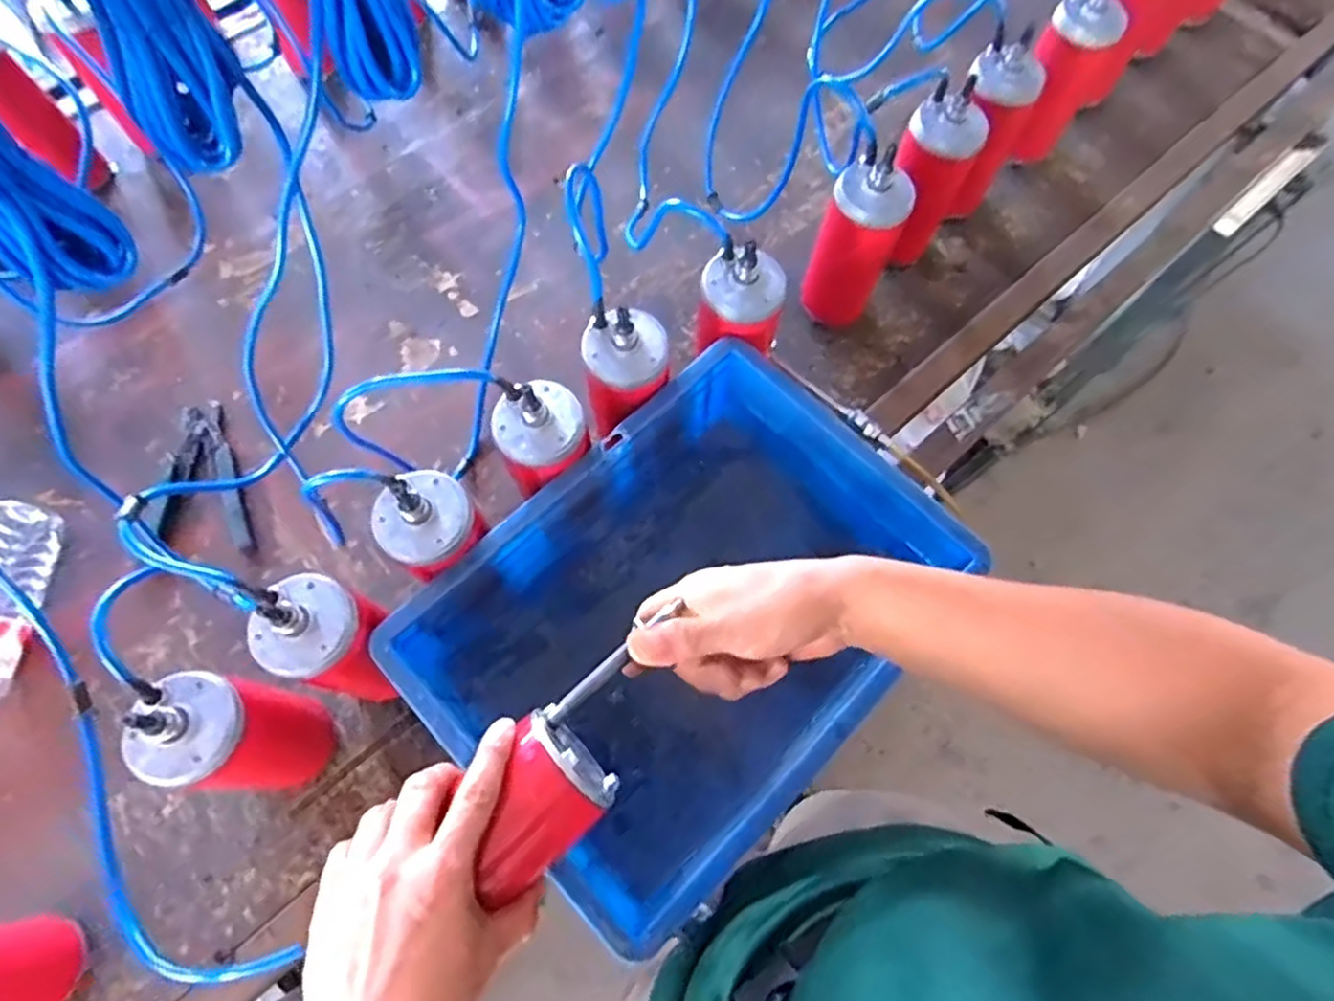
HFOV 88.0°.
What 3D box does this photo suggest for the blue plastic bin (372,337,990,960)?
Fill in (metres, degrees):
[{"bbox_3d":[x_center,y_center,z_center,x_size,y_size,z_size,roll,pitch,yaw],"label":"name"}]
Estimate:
[{"bbox_3d":[0.017,0.093,0.581,0.294,0.125,0.397,43,74,14],"label":"blue plastic bin"}]

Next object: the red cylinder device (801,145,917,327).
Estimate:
[{"bbox_3d":[0.196,-0.264,0.721,0.072,0.193,0.068,0,68,-1],"label":"red cylinder device"}]

